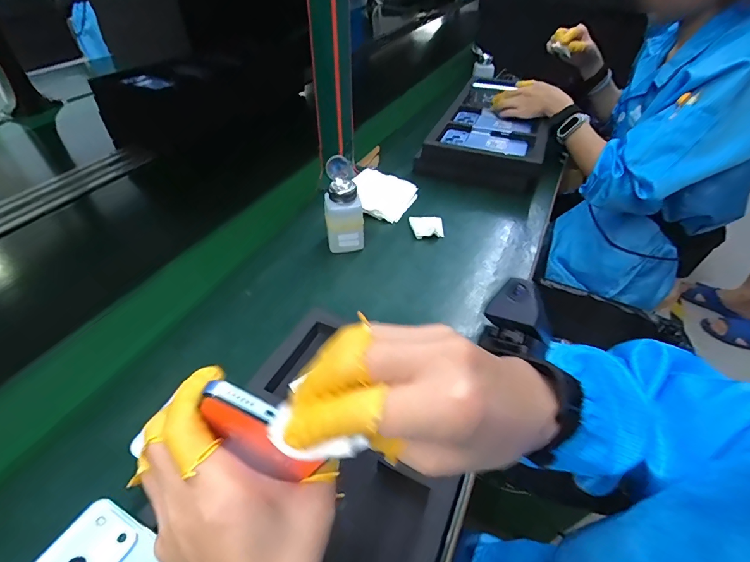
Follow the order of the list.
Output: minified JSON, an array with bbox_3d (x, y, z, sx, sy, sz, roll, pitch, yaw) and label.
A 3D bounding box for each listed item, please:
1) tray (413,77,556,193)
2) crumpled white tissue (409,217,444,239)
[{"bbox_3d":[0.247,-0.319,0.840,0.232,0.056,0.328,17,54,17],"label":"tray"},{"bbox_3d":[0.087,-0.092,0.659,0.051,0.018,0.058,-5,41,-6],"label":"crumpled white tissue"}]

